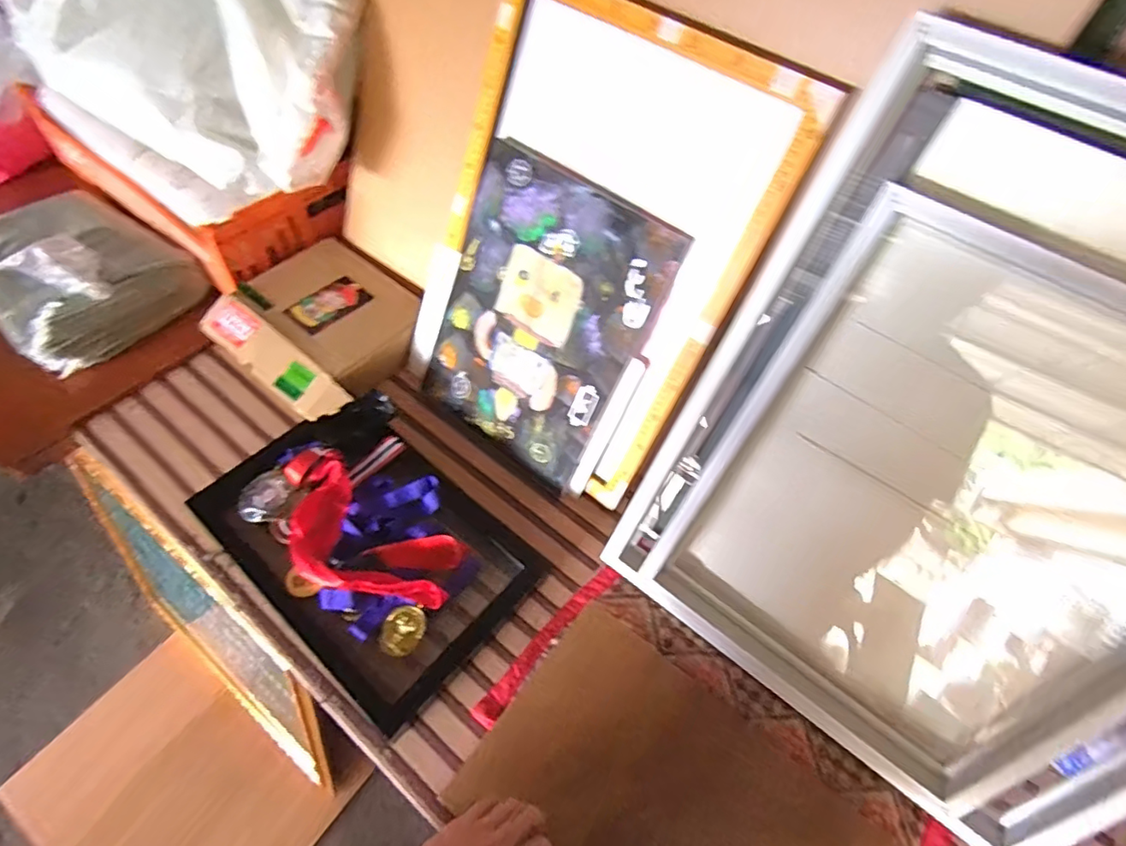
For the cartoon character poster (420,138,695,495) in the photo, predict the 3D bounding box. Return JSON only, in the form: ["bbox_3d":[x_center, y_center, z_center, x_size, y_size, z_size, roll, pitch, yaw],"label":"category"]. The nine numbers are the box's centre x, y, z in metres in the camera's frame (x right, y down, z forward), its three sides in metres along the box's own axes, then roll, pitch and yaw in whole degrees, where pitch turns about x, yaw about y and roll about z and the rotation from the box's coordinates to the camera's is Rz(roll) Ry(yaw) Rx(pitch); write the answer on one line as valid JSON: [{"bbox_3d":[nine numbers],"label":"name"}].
[{"bbox_3d":[-0.041,-0.131,0.778,0.295,0.388,0.017,35,31,19],"label":"cartoon character poster"}]

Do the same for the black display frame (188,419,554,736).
[{"bbox_3d":[-0.259,0.151,0.753,0.411,0.062,0.270,36,60,19],"label":"black display frame"}]

